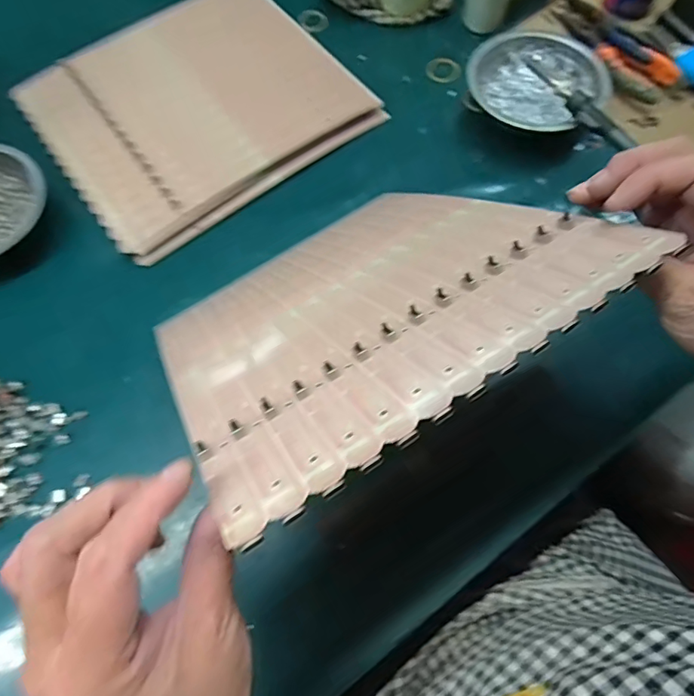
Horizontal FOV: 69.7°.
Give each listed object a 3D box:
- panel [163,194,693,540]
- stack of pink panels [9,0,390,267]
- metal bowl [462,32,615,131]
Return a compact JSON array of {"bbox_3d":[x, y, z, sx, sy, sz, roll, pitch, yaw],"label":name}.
[{"bbox_3d":[0.000,-0.036,0.315,0.237,0.009,0.272,-32,31,-12],"label":"panel"},{"bbox_3d":[-0.150,-0.244,0.495,0.278,0.031,0.245,-36,72,-13],"label":"stack of pink panels"},{"bbox_3d":[0.182,-0.251,0.490,0.115,0.044,0.117,0,68,0],"label":"metal bowl"}]

